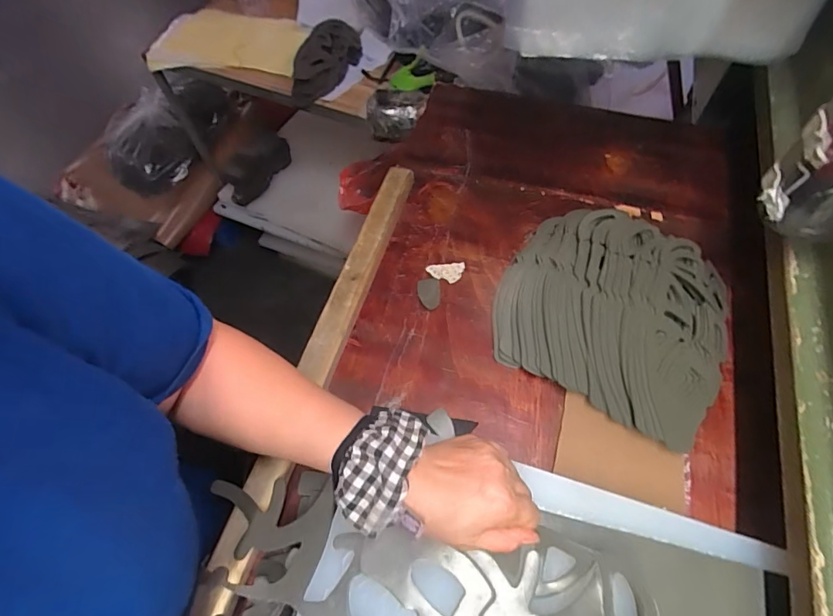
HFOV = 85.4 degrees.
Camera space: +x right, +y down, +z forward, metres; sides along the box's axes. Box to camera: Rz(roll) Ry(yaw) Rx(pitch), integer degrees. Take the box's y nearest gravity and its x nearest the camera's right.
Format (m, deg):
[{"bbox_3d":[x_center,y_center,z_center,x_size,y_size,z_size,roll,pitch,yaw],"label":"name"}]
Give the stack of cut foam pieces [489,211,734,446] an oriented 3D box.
[{"bbox_3d":[0.210,-0.003,0.476,0.232,0.049,0.213,29,63,17],"label":"stack of cut foam pieces"}]

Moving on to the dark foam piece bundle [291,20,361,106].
[{"bbox_3d":[-0.203,-0.551,1.018,0.119,0.082,0.230,11,60,7],"label":"dark foam piece bundle"}]

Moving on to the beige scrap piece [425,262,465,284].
[{"bbox_3d":[0.036,-0.043,0.538,0.046,0.004,0.027,-10,63,0],"label":"beige scrap piece"}]

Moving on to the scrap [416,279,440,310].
[{"bbox_3d":[0.015,-0.017,0.524,0.026,0.004,0.041,-5,63,2],"label":"scrap"}]

